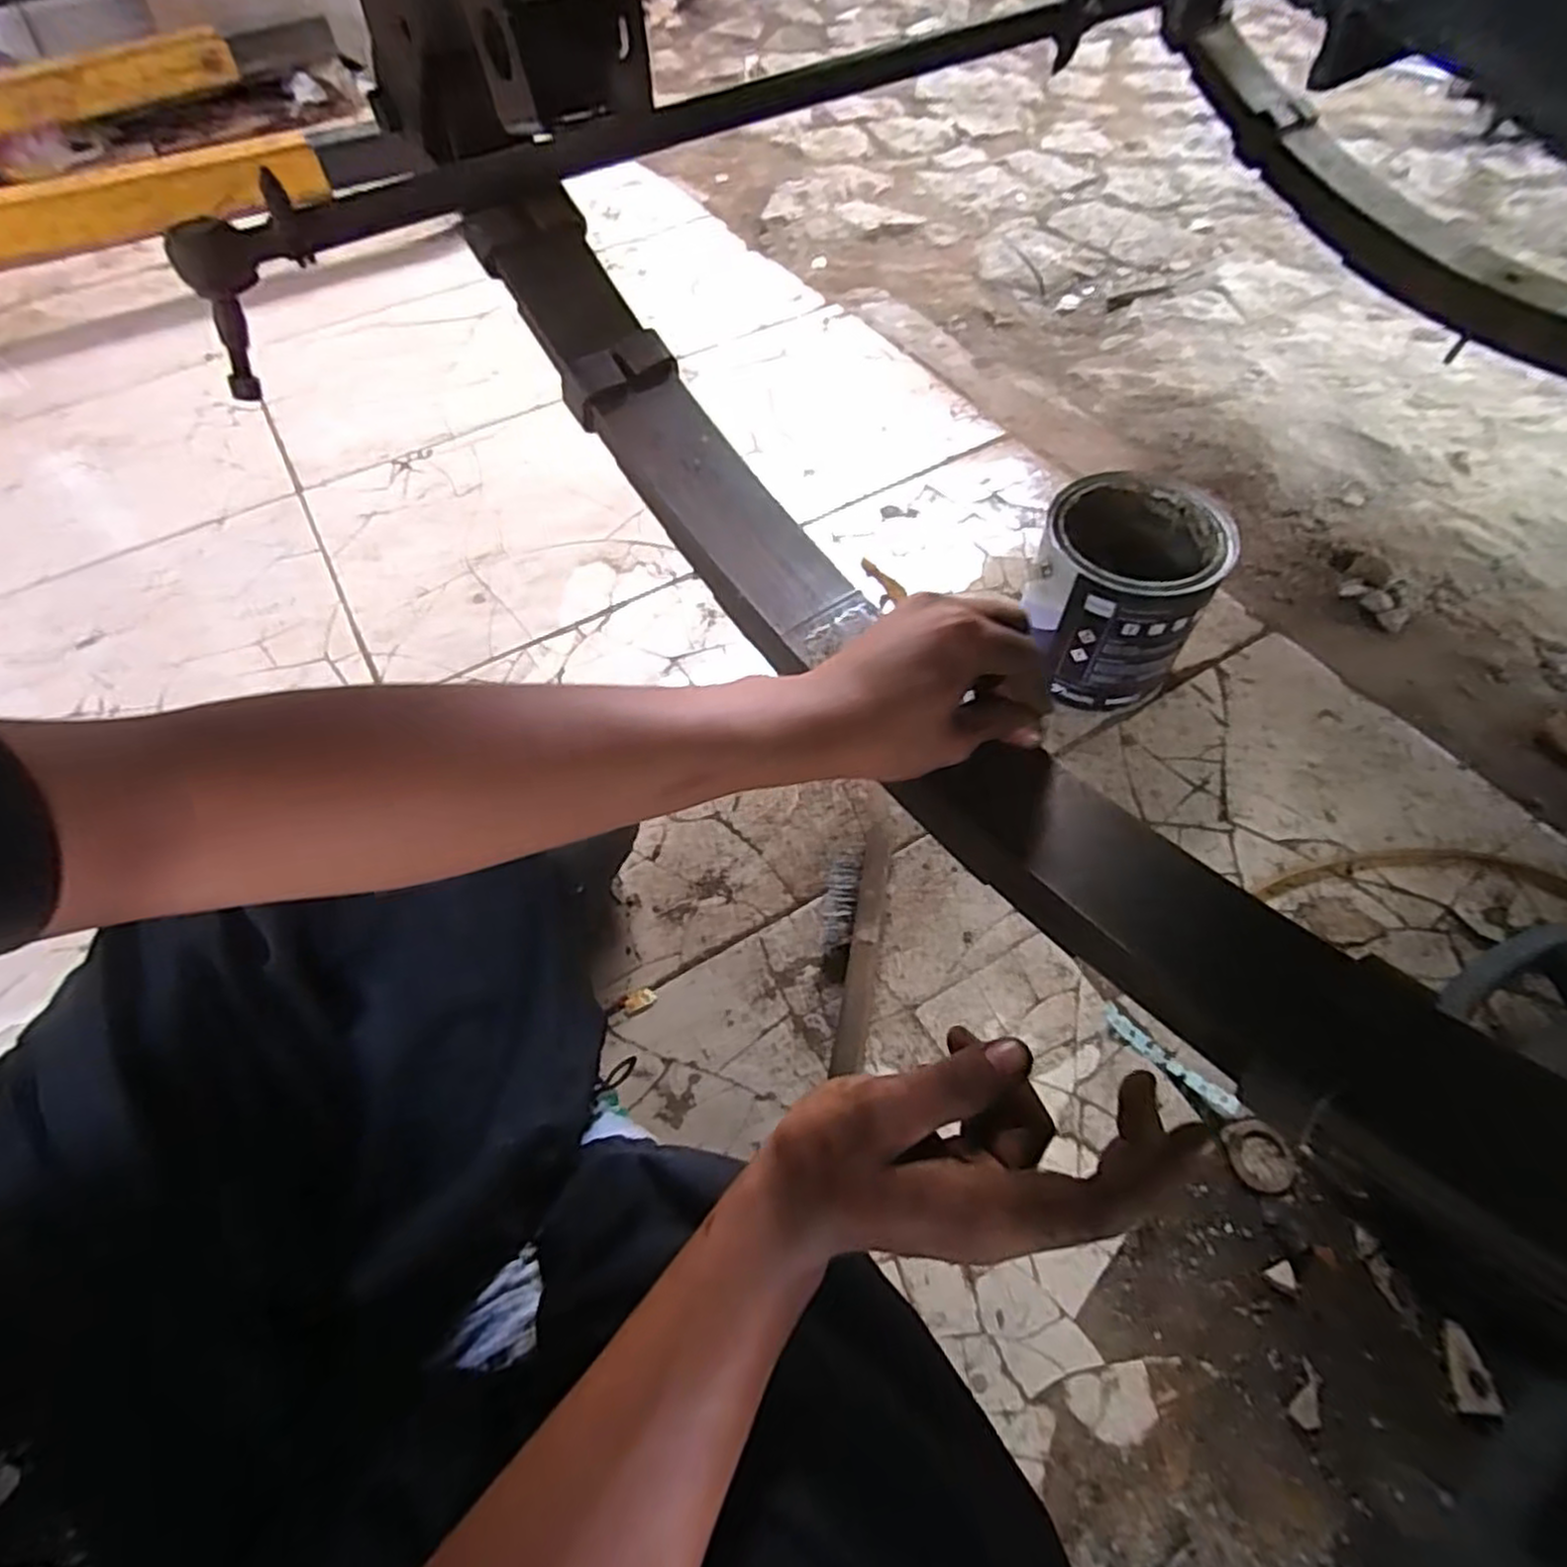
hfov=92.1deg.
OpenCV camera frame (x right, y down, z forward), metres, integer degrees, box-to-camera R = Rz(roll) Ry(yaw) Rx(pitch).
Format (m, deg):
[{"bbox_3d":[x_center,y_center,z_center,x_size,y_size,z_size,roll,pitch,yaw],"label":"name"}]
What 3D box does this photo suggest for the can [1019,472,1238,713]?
[{"bbox_3d":[0.289,-0.167,0.661,0.135,0.142,0.151,23,63,16],"label":"can"}]

